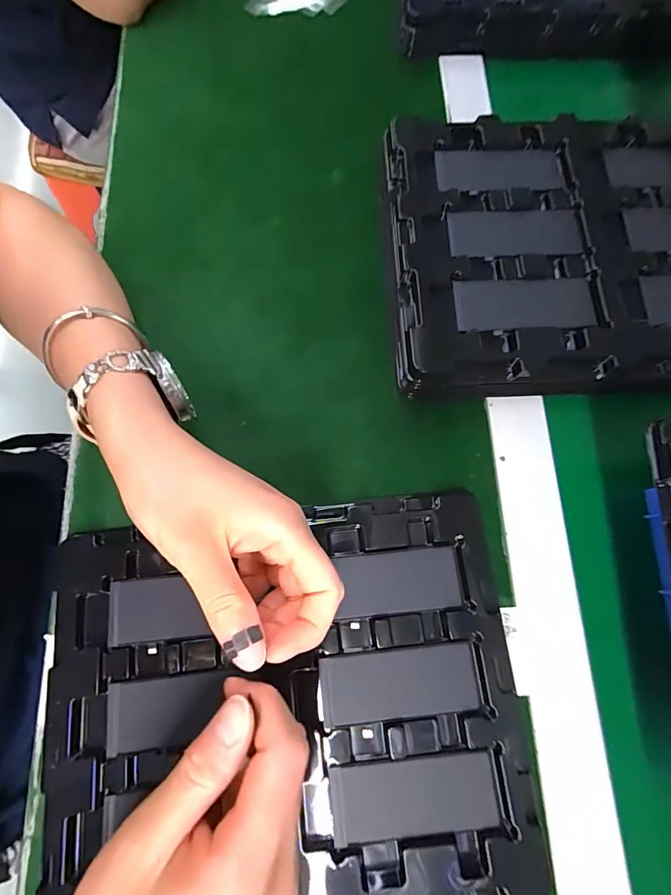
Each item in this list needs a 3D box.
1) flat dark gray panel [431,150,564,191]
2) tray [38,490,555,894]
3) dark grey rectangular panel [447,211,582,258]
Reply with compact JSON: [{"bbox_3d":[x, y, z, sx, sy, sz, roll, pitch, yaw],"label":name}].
[{"bbox_3d":[0.121,-0.208,0.309,0.094,0.007,0.039,-3,74,0],"label":"flat dark gray panel"},{"bbox_3d":[-0.031,0.149,0.247,0.276,0.013,0.215,-7,74,-1],"label":"tray"},{"bbox_3d":[0.127,-0.153,0.292,0.092,0.004,0.039,-3,74,0],"label":"dark grey rectangular panel"}]

